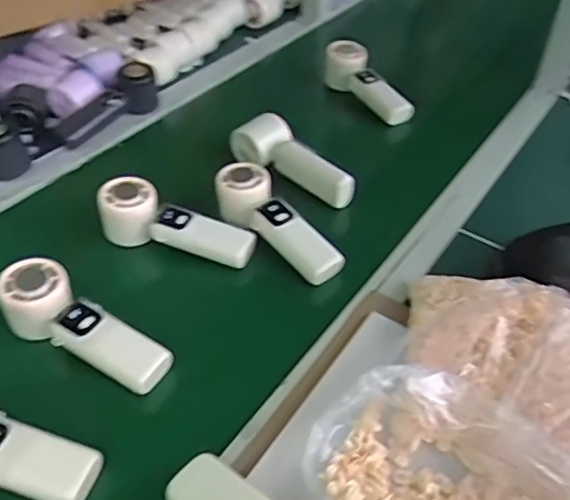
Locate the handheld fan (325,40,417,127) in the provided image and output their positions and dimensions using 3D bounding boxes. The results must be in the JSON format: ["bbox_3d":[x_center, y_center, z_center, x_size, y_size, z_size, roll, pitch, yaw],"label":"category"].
[{"bbox_3d":[0.120,-0.239,0.823,0.050,0.055,0.163,-25,62,-28],"label":"handheld fan"}]

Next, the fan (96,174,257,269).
[{"bbox_3d":[-0.112,-0.027,0.599,0.164,0.060,0.048,12,43,9],"label":"fan"}]

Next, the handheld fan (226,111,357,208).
[{"bbox_3d":[0.005,-0.105,0.677,0.055,0.048,0.170,-29,51,-31],"label":"handheld fan"}]

